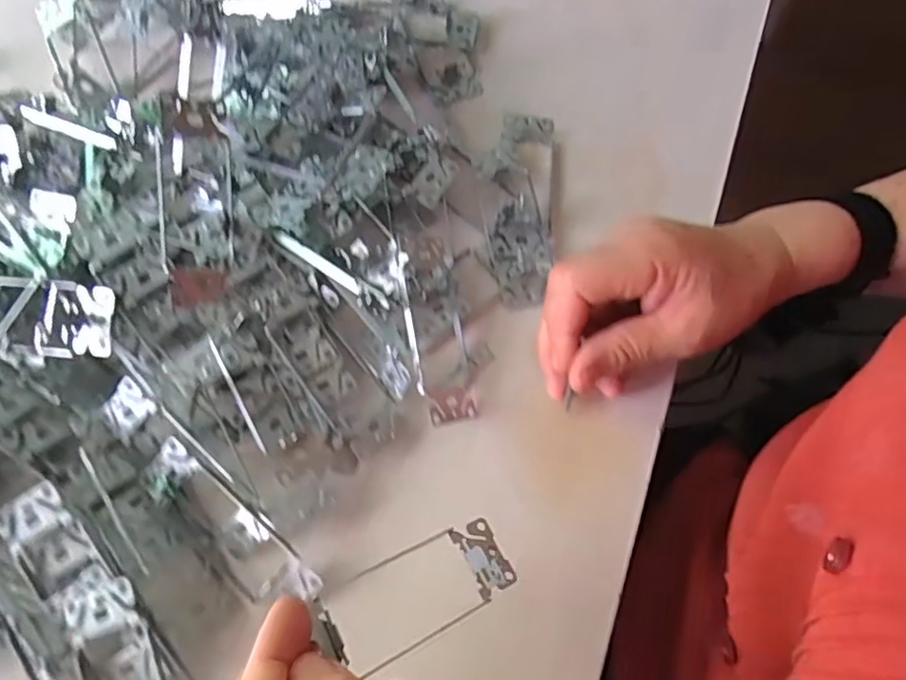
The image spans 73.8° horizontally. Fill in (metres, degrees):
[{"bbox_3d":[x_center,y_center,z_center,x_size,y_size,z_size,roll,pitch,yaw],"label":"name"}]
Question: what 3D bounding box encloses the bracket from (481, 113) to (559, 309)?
[{"bbox_3d":[0.042,-0.087,0.375,0.045,0.017,0.135,5,71,2],"label":"bracket"}]

